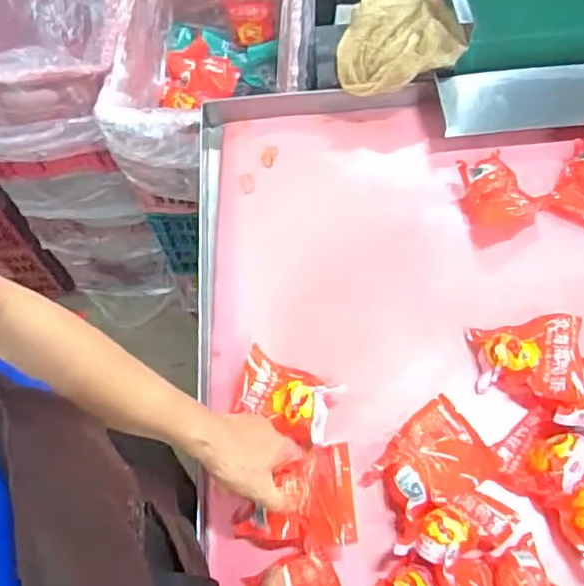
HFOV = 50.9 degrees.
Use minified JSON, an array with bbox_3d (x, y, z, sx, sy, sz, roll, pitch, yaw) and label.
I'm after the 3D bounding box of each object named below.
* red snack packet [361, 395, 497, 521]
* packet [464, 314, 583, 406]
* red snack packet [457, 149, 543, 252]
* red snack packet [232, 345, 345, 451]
[{"bbox_3d":[0.143,0.175,0.629,0.114,0.032,0.092,-36,64,-15],"label":"red snack packet"},{"bbox_3d":[0.257,0.076,0.666,0.110,0.047,0.096,-2,60,3],"label":"packet"},{"bbox_3d":[0.262,-0.126,0.776,0.092,0.036,0.118,-13,60,-3],"label":"red snack packet"},{"bbox_3d":[-0.007,0.113,0.674,0.109,0.032,0.070,25,65,17],"label":"red snack packet"}]

